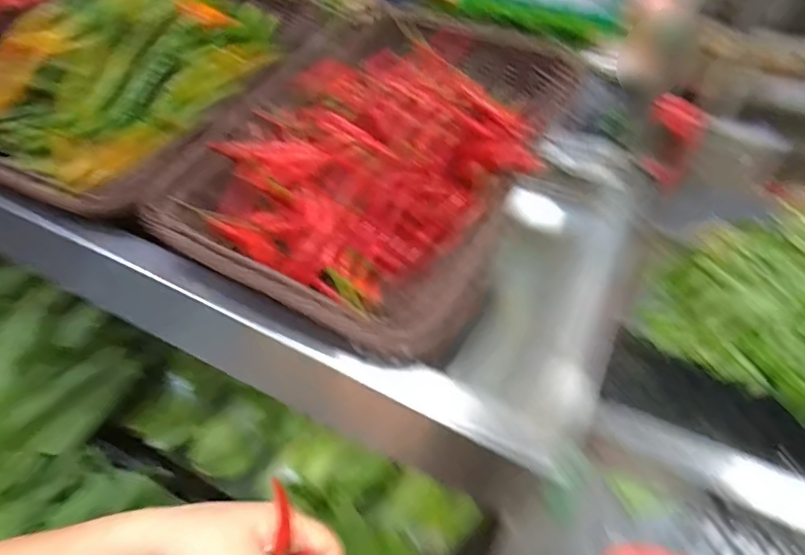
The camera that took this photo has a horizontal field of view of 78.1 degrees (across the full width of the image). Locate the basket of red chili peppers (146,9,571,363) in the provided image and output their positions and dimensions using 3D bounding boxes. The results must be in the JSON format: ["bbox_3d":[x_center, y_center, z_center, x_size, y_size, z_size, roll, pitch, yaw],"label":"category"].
[{"bbox_3d":[-0.022,-0.109,0.411,0.249,0.053,0.328,23,65,8],"label":"basket of red chili peppers"}]

